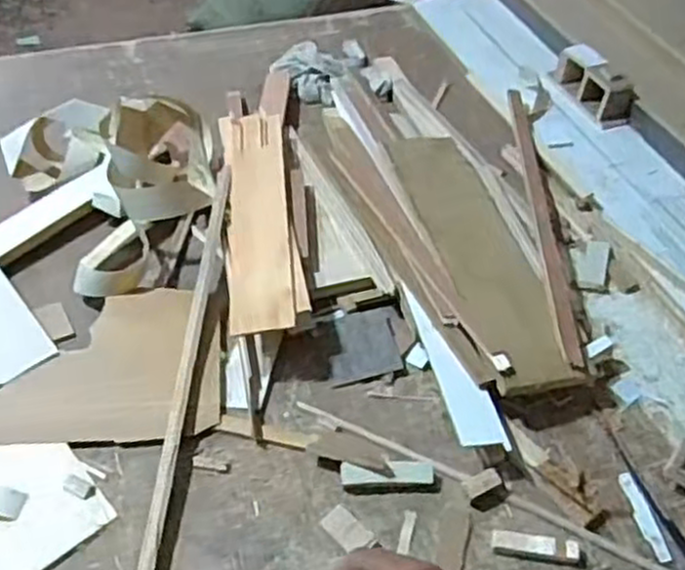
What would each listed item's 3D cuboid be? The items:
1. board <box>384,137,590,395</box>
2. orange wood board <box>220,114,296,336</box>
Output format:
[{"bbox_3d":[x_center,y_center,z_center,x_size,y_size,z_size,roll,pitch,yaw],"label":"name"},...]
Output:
[{"bbox_3d":[0.155,-0.045,0.861,0.112,0.012,0.395,-3,46,-17],"label":"board"},{"bbox_3d":[-0.100,-0.089,0.878,0.074,0.011,0.371,-14,47,5],"label":"orange wood board"}]

